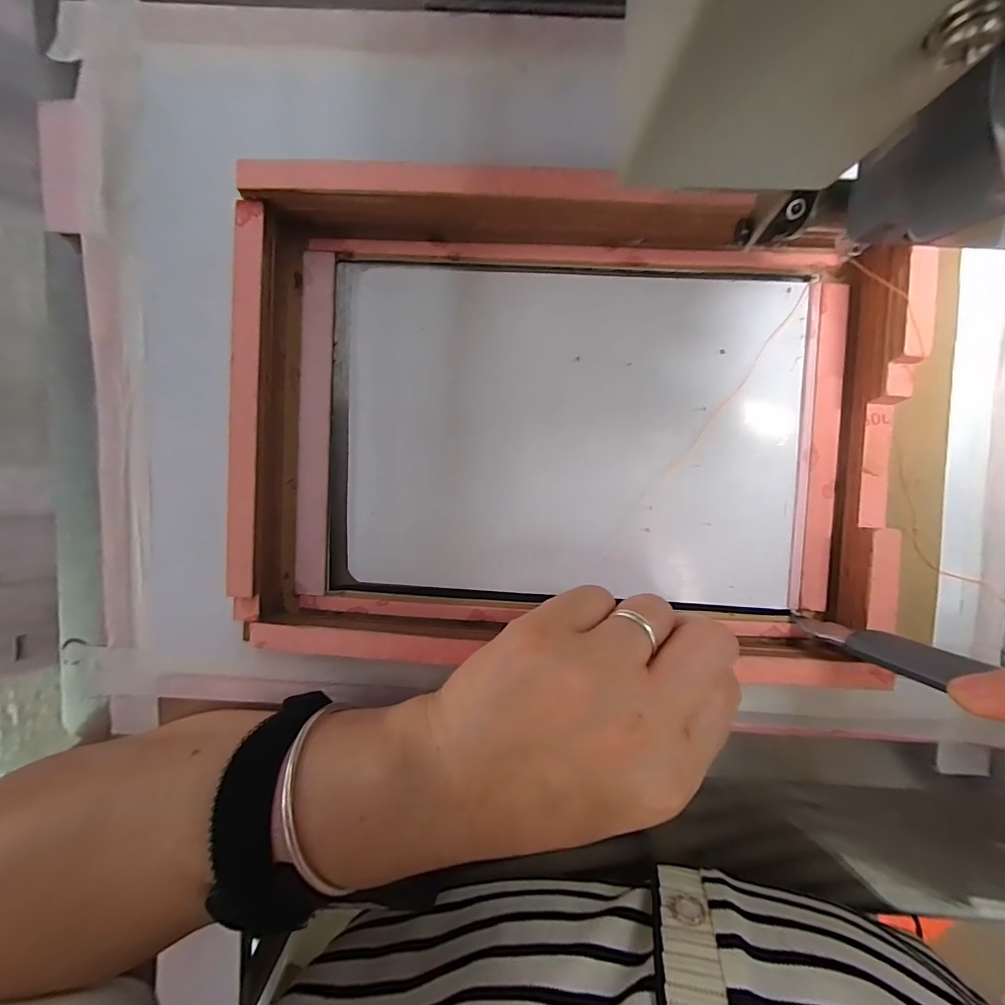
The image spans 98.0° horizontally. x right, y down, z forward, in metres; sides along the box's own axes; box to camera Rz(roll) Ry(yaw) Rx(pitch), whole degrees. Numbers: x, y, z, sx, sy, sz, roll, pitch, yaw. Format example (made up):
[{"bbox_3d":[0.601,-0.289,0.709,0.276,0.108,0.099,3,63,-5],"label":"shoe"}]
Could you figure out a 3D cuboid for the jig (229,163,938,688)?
[{"bbox_3d":[0.025,-0.034,0.191,0.277,0.034,0.218,3,94,0],"label":"jig"}]

